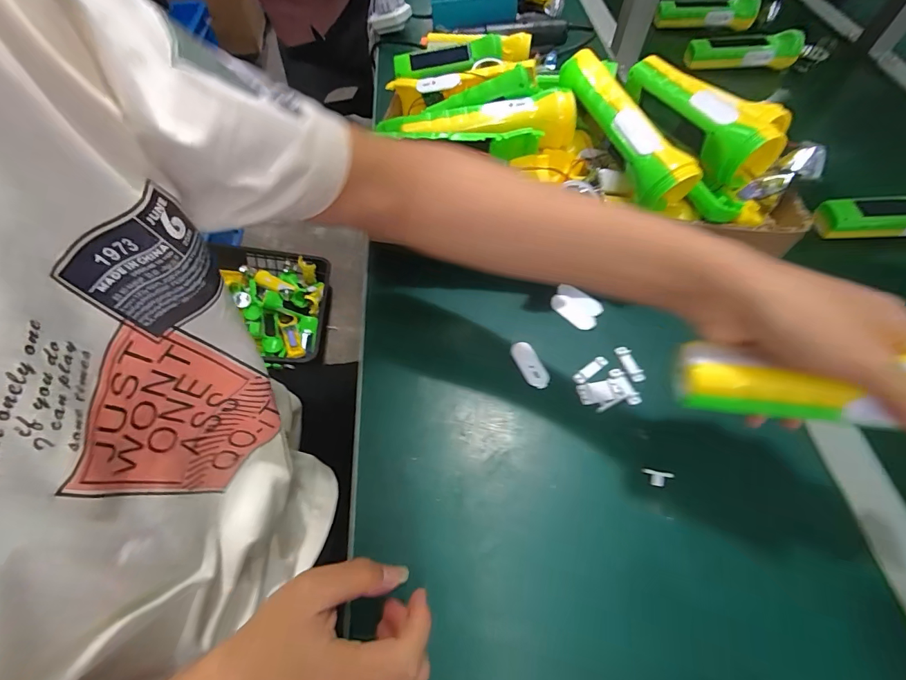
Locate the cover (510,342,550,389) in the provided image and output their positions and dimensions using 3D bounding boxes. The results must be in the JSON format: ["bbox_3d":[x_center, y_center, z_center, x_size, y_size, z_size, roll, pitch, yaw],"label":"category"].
[{"bbox_3d":[0.074,0.024,0.387,0.020,0.007,0.049,-23,62,-14],"label":"cover"}]

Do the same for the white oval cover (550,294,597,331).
[{"bbox_3d":[0.125,-0.029,0.418,0.051,0.004,0.020,39,66,20],"label":"white oval cover"}]

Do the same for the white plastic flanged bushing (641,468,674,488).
[{"bbox_3d":[0.168,0.113,0.331,0.023,0.008,0.011,14,59,8],"label":"white plastic flanged bushing"}]

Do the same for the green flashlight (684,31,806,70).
[{"bbox_3d":[0.498,-0.496,0.691,0.176,0.046,0.042,1,59,0],"label":"green flashlight"}]

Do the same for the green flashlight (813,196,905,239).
[{"bbox_3d":[0.533,-0.149,0.474,0.202,0.038,0.060,-1,59,-1],"label":"green flashlight"}]

